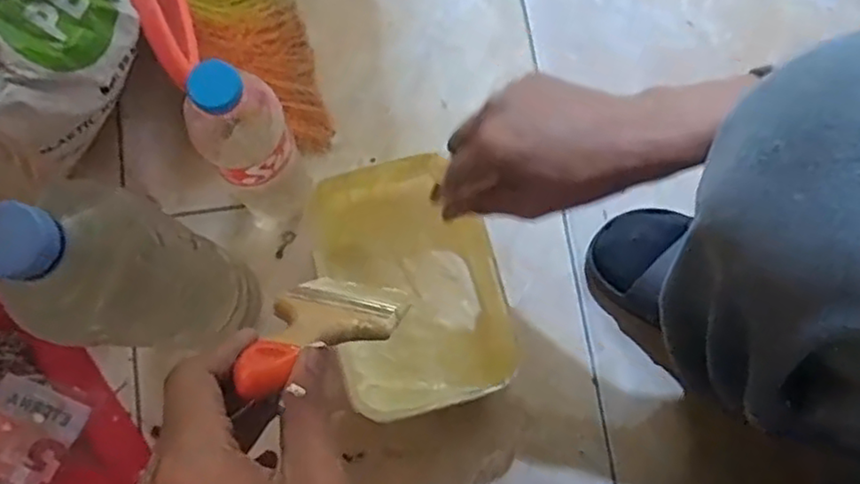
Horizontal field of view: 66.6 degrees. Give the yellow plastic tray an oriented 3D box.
[{"bbox_3d":[-0.014,0.036,0.555,0.150,0.072,0.212,-16,78,-5],"label":"yellow plastic tray"}]

